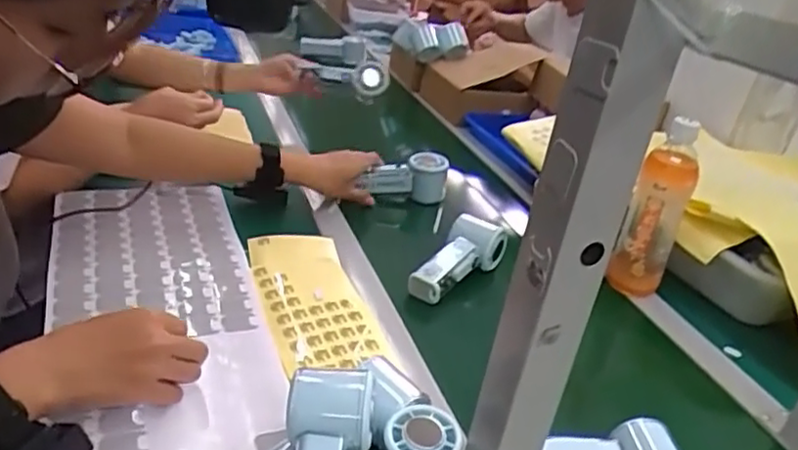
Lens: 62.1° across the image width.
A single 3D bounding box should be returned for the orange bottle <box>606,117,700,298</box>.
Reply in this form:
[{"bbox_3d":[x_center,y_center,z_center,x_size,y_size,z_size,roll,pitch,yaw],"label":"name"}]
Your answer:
[{"bbox_3d":[0.308,-0.016,0.786,0.056,0.205,0.064,21,30,21],"label":"orange bottle"}]

